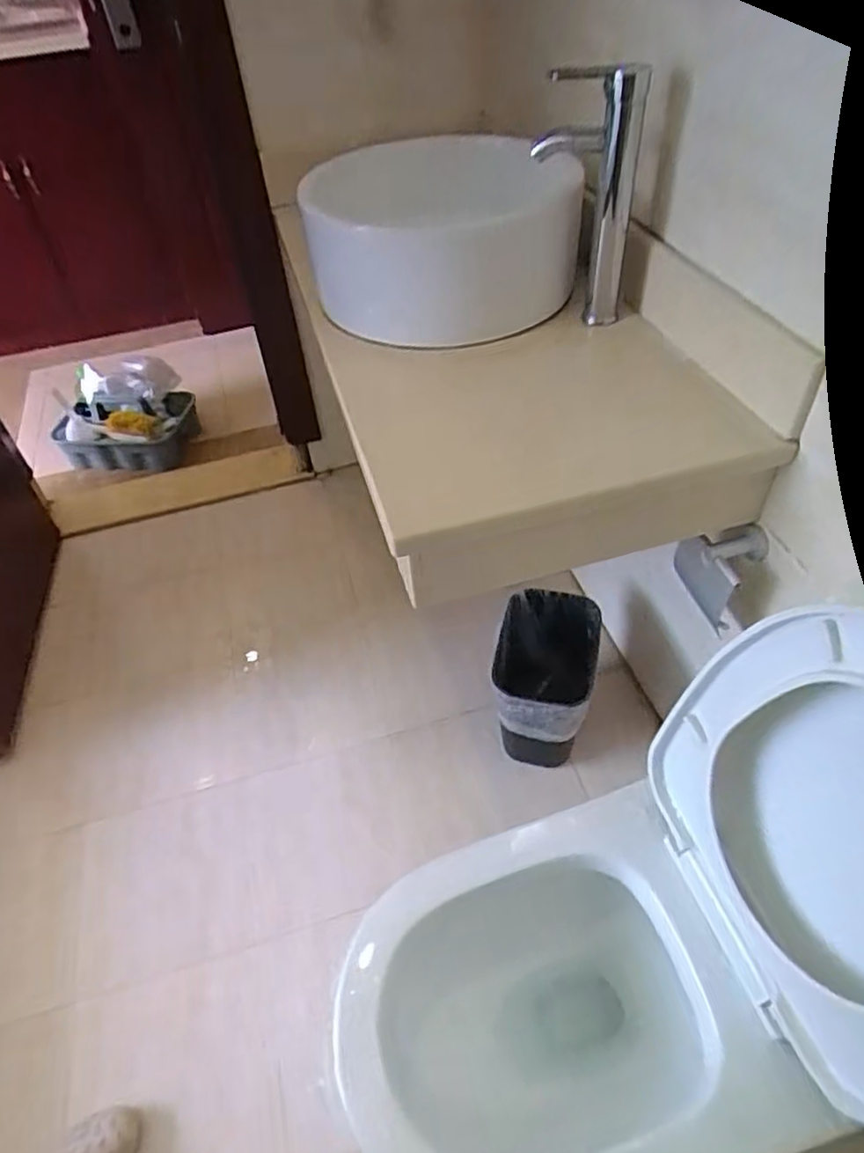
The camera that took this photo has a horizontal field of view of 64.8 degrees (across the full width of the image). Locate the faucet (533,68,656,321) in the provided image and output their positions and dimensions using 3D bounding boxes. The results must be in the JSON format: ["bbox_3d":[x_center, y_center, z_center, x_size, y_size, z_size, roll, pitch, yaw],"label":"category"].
[{"bbox_3d":[0.207,-0.515,0.927,0.134,0.313,0.081,10,48,16],"label":"faucet"}]

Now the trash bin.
[{"bbox_3d":[0.203,0.193,1.227,0.156,0.239,0.241,10,48,16],"label":"trash bin"}]

